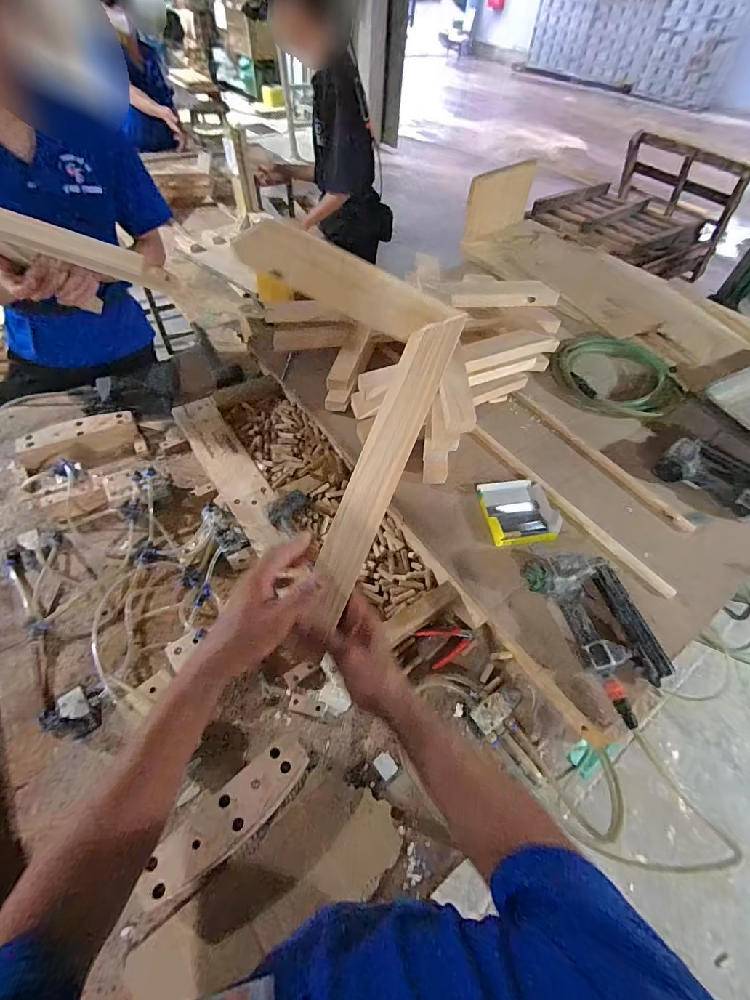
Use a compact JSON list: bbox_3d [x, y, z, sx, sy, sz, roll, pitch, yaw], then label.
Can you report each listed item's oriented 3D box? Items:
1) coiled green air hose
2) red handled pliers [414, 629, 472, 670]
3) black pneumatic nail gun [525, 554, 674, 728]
[{"bbox_3d":[0.652,-0.345,1.118,0.329,0.049,0.281,23,56,12],"label":"coiled green air hose"},{"bbox_3d":[0.142,0.275,0.801,0.097,0.014,0.074,-17,57,-16],"label":"red handled pliers"},{"bbox_3d":[0.388,0.200,0.687,0.153,0.063,0.270,-19,58,-17],"label":"black pneumatic nail gun"}]

